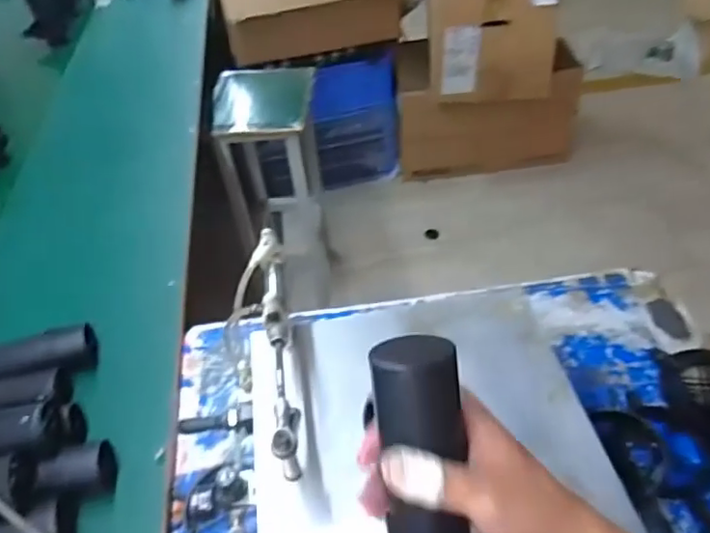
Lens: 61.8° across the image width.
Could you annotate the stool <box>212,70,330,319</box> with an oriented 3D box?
[{"bbox_3d":[-0.201,-0.202,1.716,0.252,0.627,0.316,-8,45,-1],"label":"stool"}]

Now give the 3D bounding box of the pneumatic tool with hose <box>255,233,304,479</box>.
[{"bbox_3d":[-0.071,0.067,0.545,0.023,0.043,0.250,-10,45,-3],"label":"pneumatic tool with hose"}]

